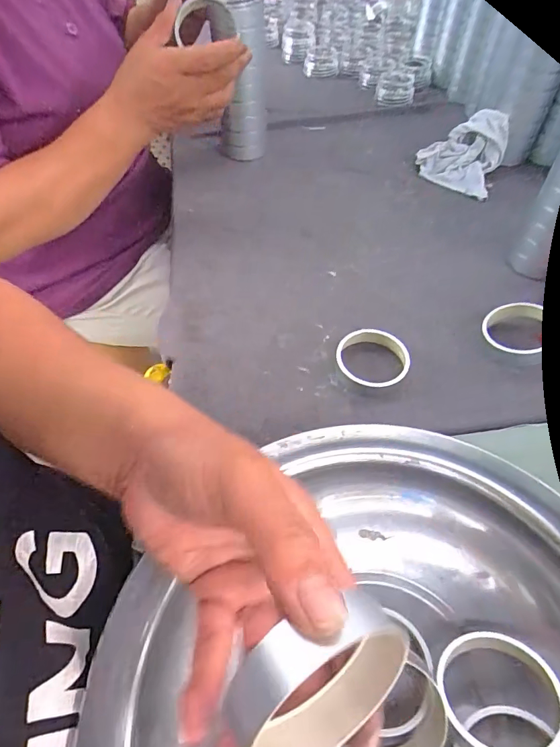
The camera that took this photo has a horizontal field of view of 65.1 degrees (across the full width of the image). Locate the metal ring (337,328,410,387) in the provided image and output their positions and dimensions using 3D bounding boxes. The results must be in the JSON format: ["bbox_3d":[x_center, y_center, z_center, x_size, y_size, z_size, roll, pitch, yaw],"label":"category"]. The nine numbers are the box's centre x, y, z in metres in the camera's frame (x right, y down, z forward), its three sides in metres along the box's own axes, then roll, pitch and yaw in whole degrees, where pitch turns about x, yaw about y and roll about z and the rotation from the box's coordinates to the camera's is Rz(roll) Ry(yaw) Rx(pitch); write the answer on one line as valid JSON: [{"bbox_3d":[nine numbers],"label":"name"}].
[{"bbox_3d":[0.085,-0.013,0.403,0.064,0.019,0.057,30,62,23],"label":"metal ring"}]

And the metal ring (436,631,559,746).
[{"bbox_3d":[0.123,0.180,0.245,0.064,0.018,0.064,-1,33,26],"label":"metal ring"}]

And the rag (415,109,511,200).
[{"bbox_3d":[0.235,-0.290,0.570,0.099,0.065,0.105,22,59,19],"label":"rag"}]

